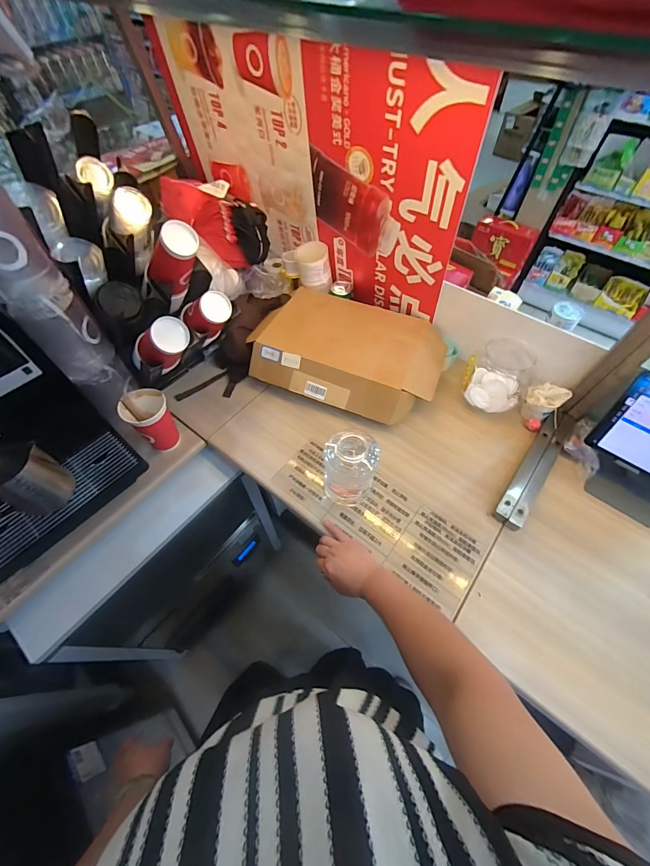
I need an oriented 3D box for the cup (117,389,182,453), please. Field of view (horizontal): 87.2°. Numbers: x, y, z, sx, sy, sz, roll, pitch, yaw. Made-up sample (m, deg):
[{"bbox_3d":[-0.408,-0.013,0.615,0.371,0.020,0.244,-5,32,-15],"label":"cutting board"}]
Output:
[{"bbox_3d":[-0.354,-0.027,0.715,0.079,0.121,0.082,0,57,0],"label":"cup"}]

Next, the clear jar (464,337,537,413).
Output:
[{"bbox_3d":[0.384,-0.119,0.748,0.105,0.127,0.105,0,57,0],"label":"clear jar"}]

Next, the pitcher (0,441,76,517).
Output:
[{"bbox_3d":[-0.507,0.083,0.567,0.103,0.119,0.094,-10,58,-6],"label":"pitcher"}]

